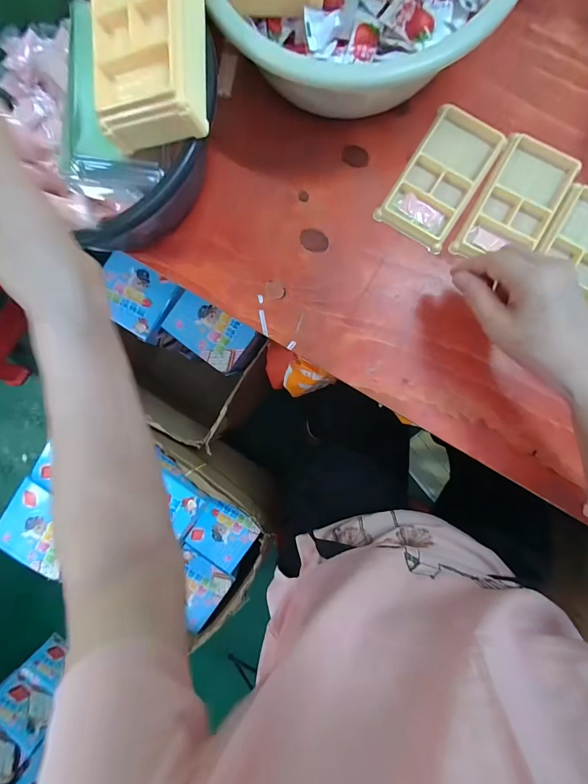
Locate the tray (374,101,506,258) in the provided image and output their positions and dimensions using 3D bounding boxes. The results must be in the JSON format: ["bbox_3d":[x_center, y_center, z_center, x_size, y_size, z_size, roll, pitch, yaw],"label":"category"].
[{"bbox_3d":[0.155,-0.225,0.355,0.076,0.010,0.134,32,93,3],"label":"tray"}]

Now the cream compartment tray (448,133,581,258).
[{"bbox_3d":[0.232,-0.192,0.348,0.075,0.010,0.131,28,92,3],"label":"cream compartment tray"}]

